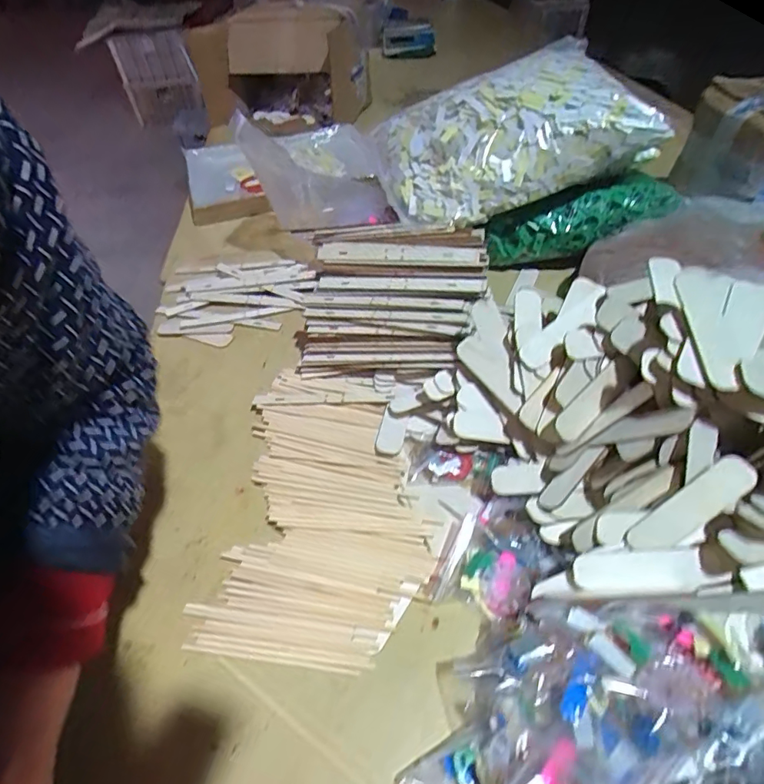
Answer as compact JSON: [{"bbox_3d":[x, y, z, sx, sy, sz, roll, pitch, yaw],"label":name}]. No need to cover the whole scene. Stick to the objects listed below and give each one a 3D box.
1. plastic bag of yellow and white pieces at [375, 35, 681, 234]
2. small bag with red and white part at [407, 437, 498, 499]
[{"bbox_3d":[0.174,-0.365,0.680,0.342,0.149,0.237,-9,47,-4],"label":"plastic bag of yellow and white pieces"},{"bbox_3d":[0.068,0.074,0.490,0.092,0.021,0.055,12,50,15],"label":"small bag with red and white part"}]

